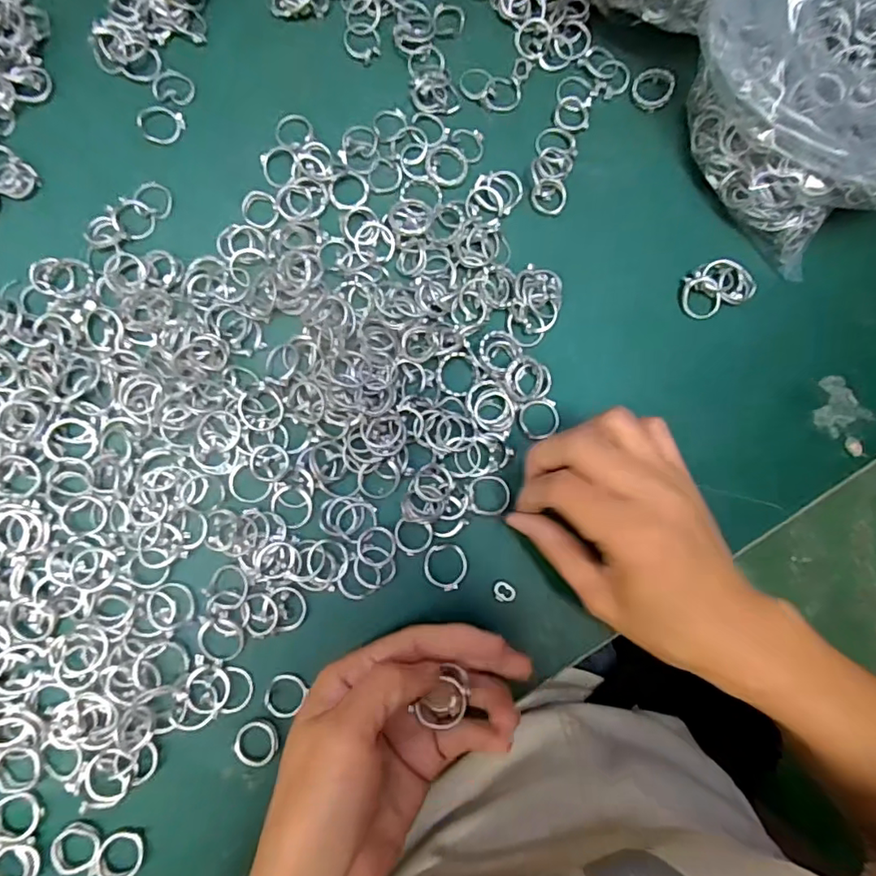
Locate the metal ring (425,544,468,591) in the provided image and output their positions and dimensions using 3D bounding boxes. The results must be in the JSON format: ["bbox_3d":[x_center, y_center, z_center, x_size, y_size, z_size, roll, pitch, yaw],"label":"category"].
[{"bbox_3d":[0.005,0.065,0.284,0.023,0.004,0.021,1,82,-5],"label":"metal ring"}]

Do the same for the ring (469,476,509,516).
[{"bbox_3d":[0.027,0.030,0.289,0.021,0.004,0.021,1,82,-5],"label":"ring"}]

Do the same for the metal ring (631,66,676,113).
[{"bbox_3d":[0.128,-0.208,0.330,0.023,0.004,0.027,1,82,-5],"label":"metal ring"}]

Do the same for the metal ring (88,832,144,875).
[{"bbox_3d":[-0.147,0.193,0.256,0.020,0.006,0.019,1,82,-5],"label":"metal ring"}]

